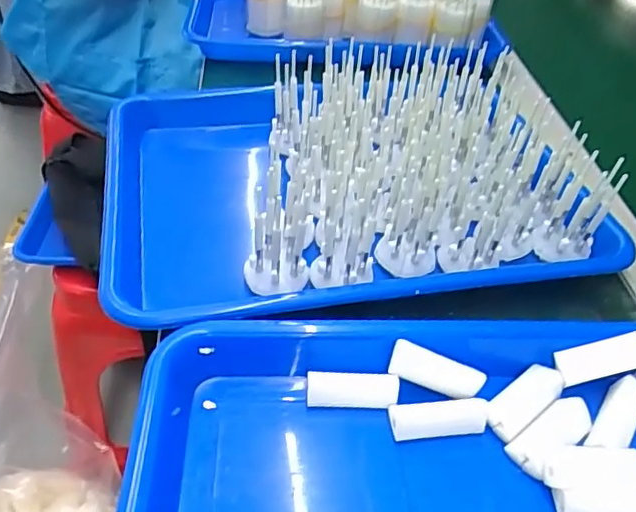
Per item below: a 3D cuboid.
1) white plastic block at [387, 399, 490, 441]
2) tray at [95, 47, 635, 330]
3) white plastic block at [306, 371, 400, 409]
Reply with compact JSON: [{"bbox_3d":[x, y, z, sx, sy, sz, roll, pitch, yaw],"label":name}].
[{"bbox_3d":[0.059,0.079,0.287,0.047,0.008,0.014,-1,43,-7],"label":"white plastic block"},{"bbox_3d":[0.018,-0.053,0.430,0.319,0.093,0.245,-7,44,-12],"label":"tray"},{"bbox_3d":[0.018,0.067,0.296,0.046,0.009,0.015,6,43,1],"label":"white plastic block"}]

